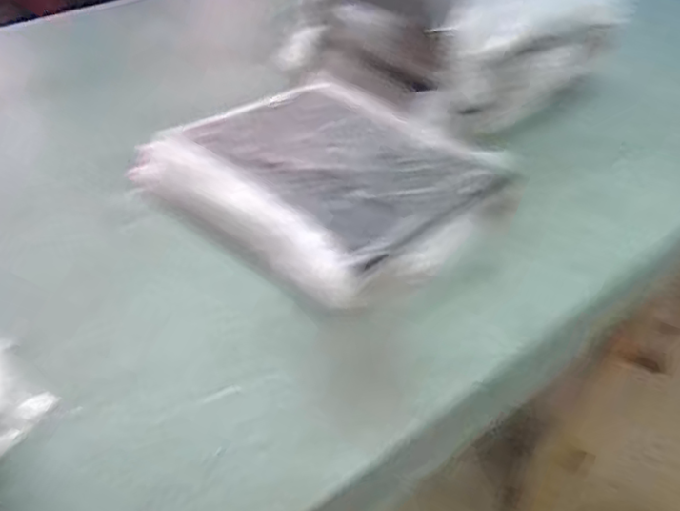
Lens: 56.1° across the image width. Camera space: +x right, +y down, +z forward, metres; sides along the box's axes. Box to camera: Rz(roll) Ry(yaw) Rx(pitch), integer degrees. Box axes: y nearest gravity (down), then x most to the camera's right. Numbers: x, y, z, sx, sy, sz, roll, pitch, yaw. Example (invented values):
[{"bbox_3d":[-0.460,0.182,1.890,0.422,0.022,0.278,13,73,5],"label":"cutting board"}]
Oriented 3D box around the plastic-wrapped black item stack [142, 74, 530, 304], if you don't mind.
[{"bbox_3d":[-0.009,-0.099,0.800,0.400,0.094,0.308,30,48,36],"label":"plastic-wrapped black item stack"}]

